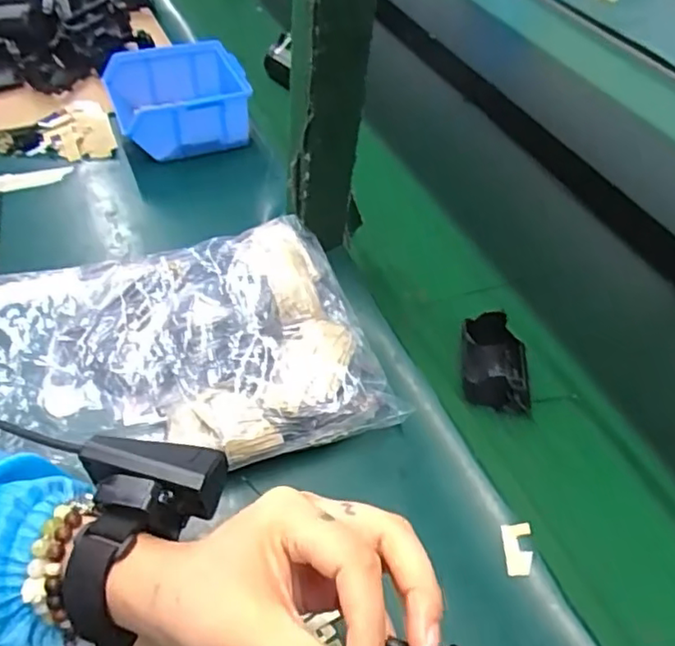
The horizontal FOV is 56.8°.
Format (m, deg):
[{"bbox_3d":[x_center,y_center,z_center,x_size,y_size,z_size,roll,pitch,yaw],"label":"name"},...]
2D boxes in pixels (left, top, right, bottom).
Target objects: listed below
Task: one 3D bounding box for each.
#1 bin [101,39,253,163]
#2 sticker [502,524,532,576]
[{"bbox_3d":[-0.170,-0.235,0.664,0.141,0.065,0.125,-7,48,-13],"label":"bin"},{"bbox_3d":[0.109,0.136,0.376,0.016,0.005,0.030,5,62,-2],"label":"sticker"}]

